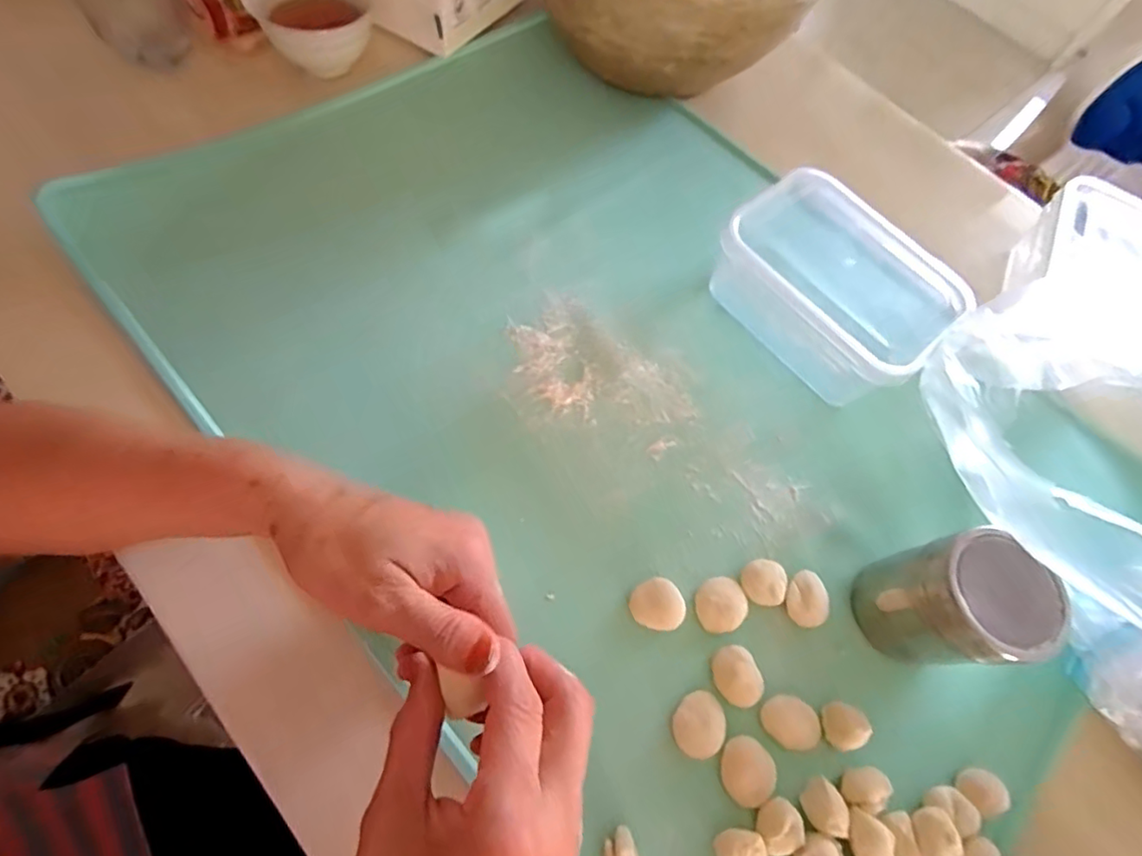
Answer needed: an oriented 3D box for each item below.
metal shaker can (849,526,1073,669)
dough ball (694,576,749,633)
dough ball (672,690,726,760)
[{"bbox_3d":[0.216,0.097,0.315,0.069,0.084,0.063,3,65,-6],"label":"metal shaker can"},{"bbox_3d":[0.093,0.110,0.349,0.032,0.008,0.032,3,65,-6],"label":"dough ball"},{"bbox_3d":[0.073,0.169,0.320,0.028,0.008,0.033,22,65,3],"label":"dough ball"}]

